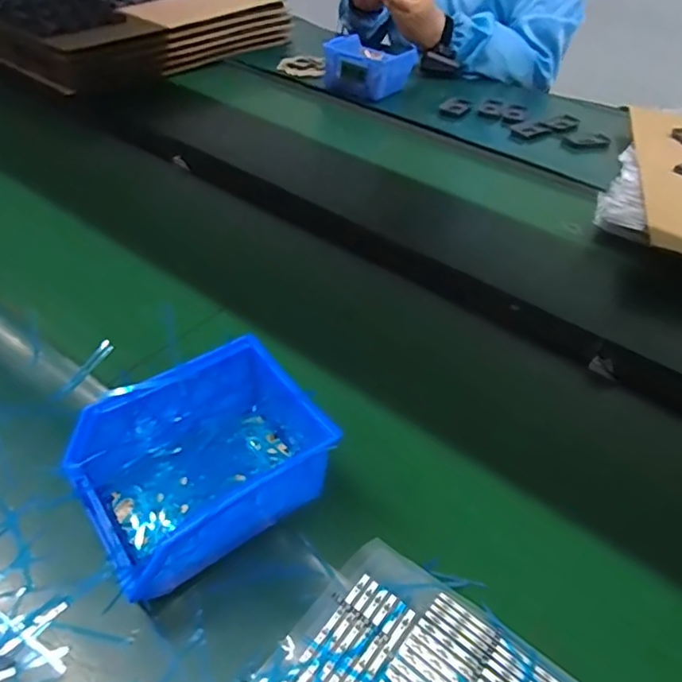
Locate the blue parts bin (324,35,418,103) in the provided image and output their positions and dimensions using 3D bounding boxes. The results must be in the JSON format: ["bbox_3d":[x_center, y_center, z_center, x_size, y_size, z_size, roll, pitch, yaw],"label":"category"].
[{"bbox_3d":[0.042,-0.464,0.973,0.126,0.067,0.097,28,47,22],"label":"blue parts bin"}]

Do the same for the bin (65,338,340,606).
[{"bbox_3d":[-0.087,0.079,0.359,0.134,0.082,0.106,-23,50,-27],"label":"bin"}]

